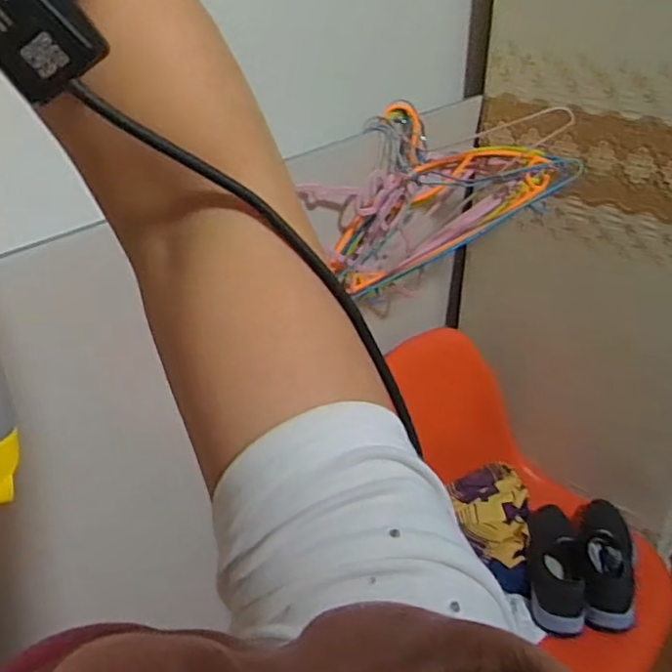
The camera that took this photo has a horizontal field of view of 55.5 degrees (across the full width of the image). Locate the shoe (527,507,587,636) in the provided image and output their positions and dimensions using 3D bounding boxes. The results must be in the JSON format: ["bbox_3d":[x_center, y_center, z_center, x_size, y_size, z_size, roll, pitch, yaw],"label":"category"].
[{"bbox_3d":[0.389,0.403,1.126,0.095,0.101,0.225,3,24,17],"label":"shoe"}]

